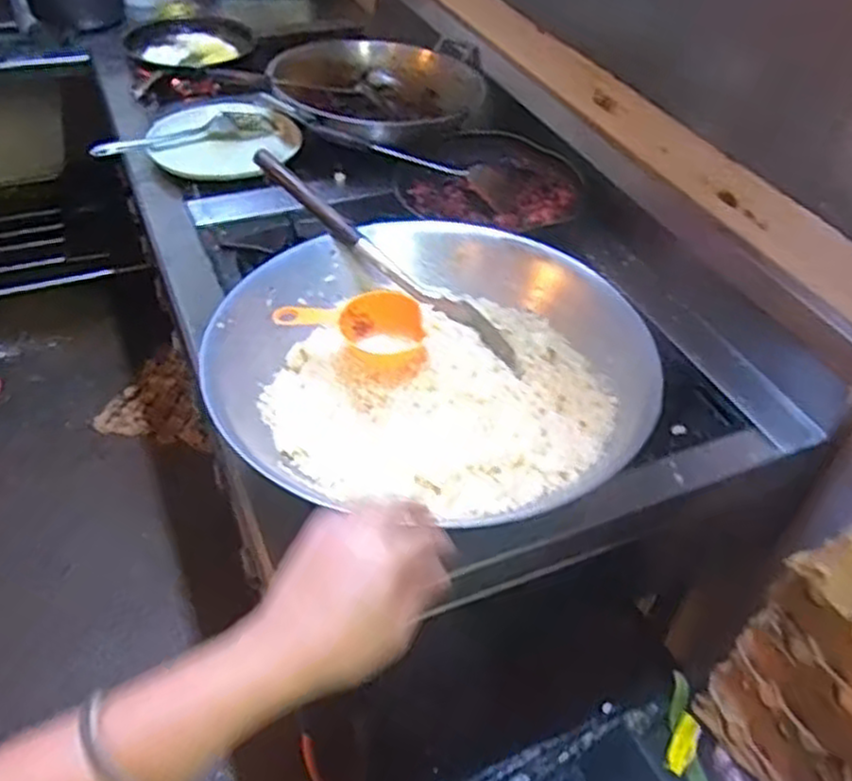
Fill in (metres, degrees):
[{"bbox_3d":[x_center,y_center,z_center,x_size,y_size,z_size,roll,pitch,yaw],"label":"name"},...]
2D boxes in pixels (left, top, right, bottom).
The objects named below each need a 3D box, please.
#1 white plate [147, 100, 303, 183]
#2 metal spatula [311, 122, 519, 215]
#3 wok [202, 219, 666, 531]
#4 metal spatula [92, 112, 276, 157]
[{"bbox_3d":[-0.364,-0.466,1.375,0.271,0.019,0.271,3,47,-3],"label":"white plate"},{"bbox_3d":[-0.005,-0.399,1.282,0.363,0.049,0.104,22,49,15],"label":"metal spatula"},{"bbox_3d":[0.005,-0.015,0.854,0.469,0.125,0.452,22,49,15],"label":"wok"},{"bbox_3d":[-0.434,-0.469,1.366,0.325,0.029,0.114,-15,51,-18],"label":"metal spatula"}]

